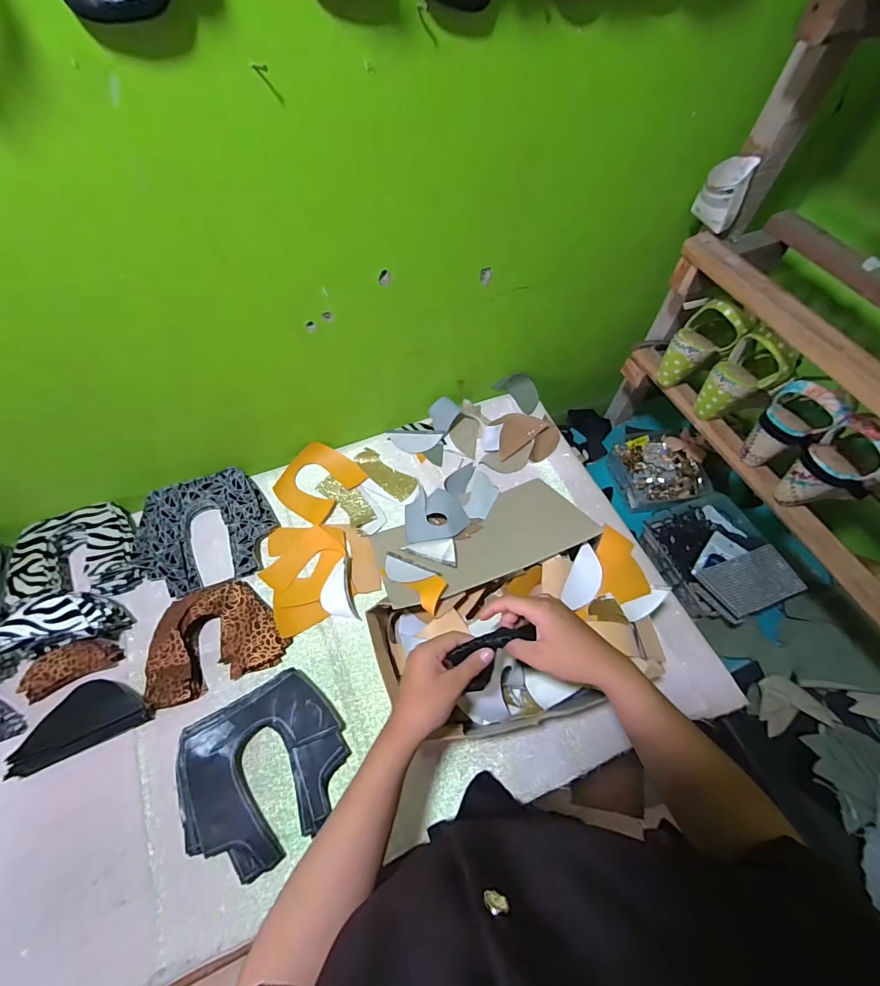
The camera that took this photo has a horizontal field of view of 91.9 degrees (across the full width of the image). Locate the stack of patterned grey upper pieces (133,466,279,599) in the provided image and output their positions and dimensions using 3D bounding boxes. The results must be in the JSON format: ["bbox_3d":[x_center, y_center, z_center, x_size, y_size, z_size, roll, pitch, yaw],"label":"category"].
[{"bbox_3d":[-0.366,0.055,0.670,0.194,0.031,0.180,-18,62,-12],"label":"stack of patterned grey upper pieces"}]

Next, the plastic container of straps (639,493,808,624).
[{"bbox_3d":[0.503,0.106,0.766,0.203,0.079,0.220,-15,61,-11],"label":"plastic container of straps"}]

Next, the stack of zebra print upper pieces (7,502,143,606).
[{"bbox_3d":[-0.545,0.095,0.640,0.163,0.047,0.141,-20,62,-14],"label":"stack of zebra print upper pieces"}]

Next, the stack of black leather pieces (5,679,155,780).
[{"bbox_3d":[-0.454,0.286,0.541,0.157,0.037,0.070,-21,62,-14],"label":"stack of black leather pieces"}]

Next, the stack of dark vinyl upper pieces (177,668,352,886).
[{"bbox_3d":[-0.216,0.338,0.524,0.194,0.031,0.179,-27,64,-17],"label":"stack of dark vinyl upper pieces"}]

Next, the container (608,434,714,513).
[{"bbox_3d":[0.449,-0.051,0.879,0.162,0.061,0.169,-10,60,-8],"label":"container"}]

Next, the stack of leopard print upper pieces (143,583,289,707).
[{"bbox_3d":[-0.317,0.200,0.591,0.174,0.039,0.129,-21,62,-14],"label":"stack of leopard print upper pieces"}]

